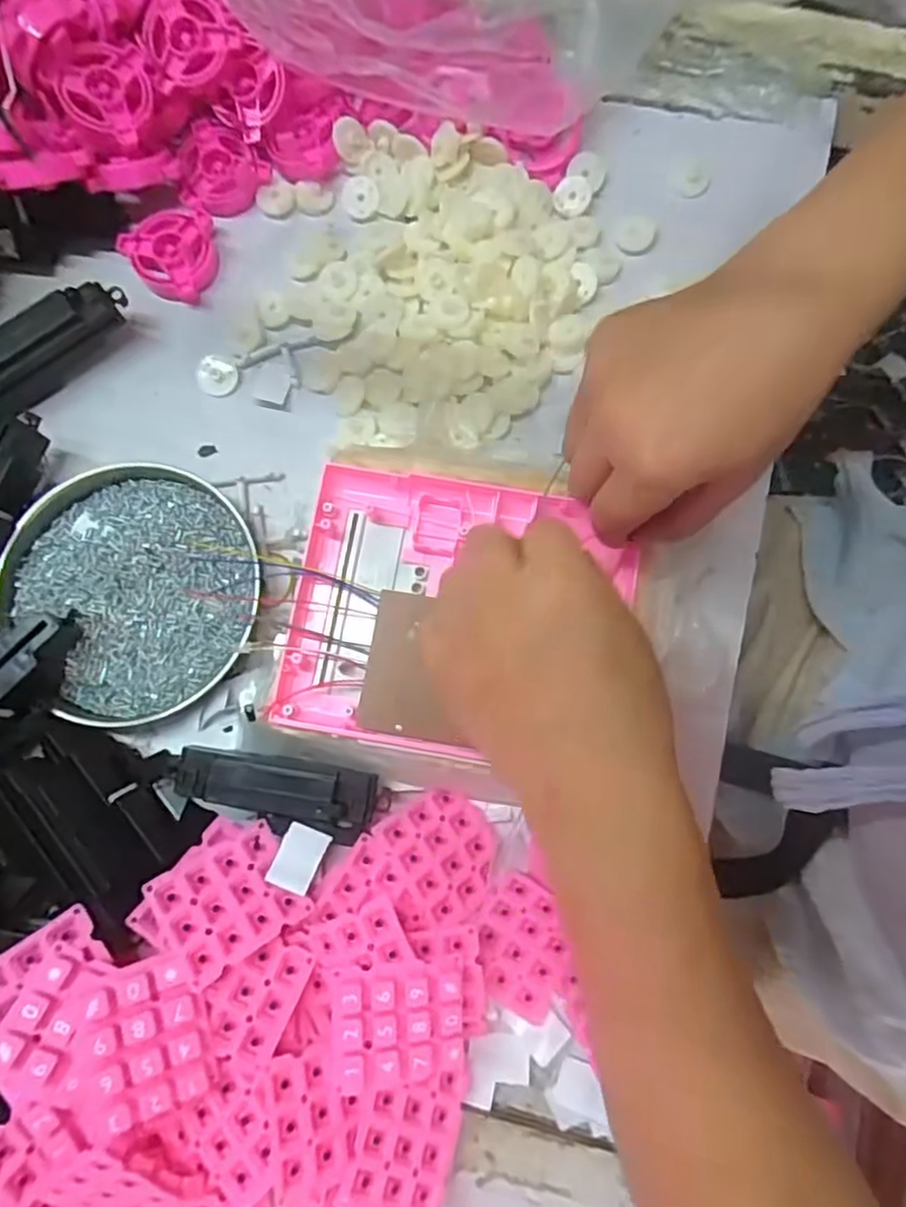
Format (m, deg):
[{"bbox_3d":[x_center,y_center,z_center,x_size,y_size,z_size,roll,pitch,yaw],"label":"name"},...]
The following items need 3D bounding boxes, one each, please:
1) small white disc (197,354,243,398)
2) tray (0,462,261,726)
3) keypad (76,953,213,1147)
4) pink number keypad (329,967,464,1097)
[{"bbox_3d":[-0.138,-0.133,0.391,0.028,0.004,0.022,38,82,7],"label":"small white disc"},{"bbox_3d":[-0.167,-0.011,0.358,0.122,0.028,0.131,0,80,0],"label":"tray"},{"bbox_3d":[-0.128,0.183,0.278,0.045,0.009,0.058,-13,82,-27],"label":"keypad"},{"bbox_3d":[-0.024,0.188,0.295,0.056,0.014,0.048,-2,80,0],"label":"pink number keypad"}]

